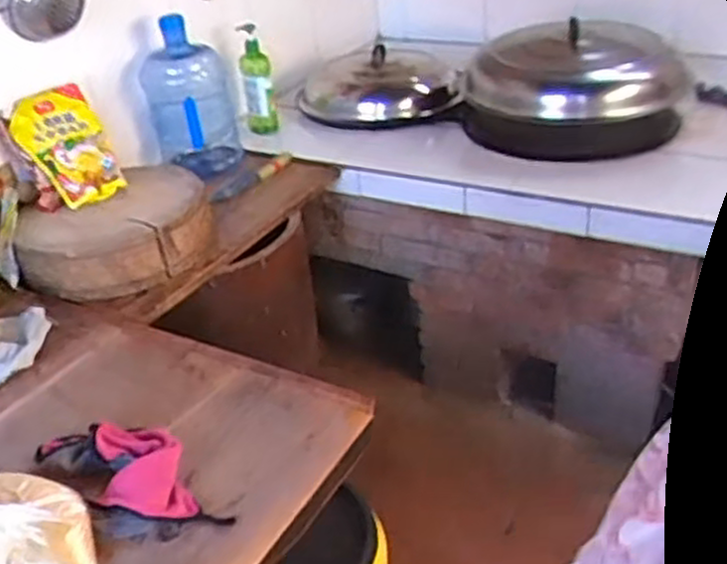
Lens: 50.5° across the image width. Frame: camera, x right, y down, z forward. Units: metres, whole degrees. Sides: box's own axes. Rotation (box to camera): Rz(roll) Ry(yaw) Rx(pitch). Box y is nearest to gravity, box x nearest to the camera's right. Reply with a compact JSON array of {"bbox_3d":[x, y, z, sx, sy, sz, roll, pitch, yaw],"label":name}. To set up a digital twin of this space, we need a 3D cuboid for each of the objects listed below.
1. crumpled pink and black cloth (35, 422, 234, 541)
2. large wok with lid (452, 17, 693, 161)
[{"bbox_3d":[-0.312,0.246,1.025,0.316,0.057,0.144,24,43,38],"label":"crumpled pink and black cloth"},{"bbox_3d":[0.476,-0.453,1.813,0.459,0.235,0.396,-4,32,2],"label":"large wok with lid"}]

